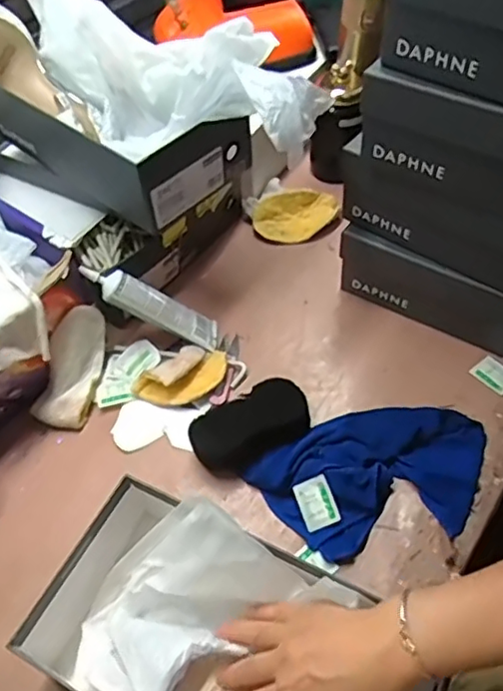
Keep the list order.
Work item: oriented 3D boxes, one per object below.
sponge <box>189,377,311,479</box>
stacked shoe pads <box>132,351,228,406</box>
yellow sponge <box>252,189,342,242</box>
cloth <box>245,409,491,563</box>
[{"bbox_3d":[0.000,0.086,0.638,0.124,0.030,0.067,-31,56,-18],"label":"sponge"},{"bbox_3d":[-0.075,0.040,0.674,0.108,0.028,0.046,-24,55,-14],"label":"stacked shoe pads"},{"bbox_3d":[0.063,-0.177,0.828,0.118,0.037,0.070,-2,53,3],"label":"yellow sponge"},{"bbox_3d":[0.123,0.122,0.597,0.232,0.033,0.142,-11,53,-4],"label":"cloth"}]

